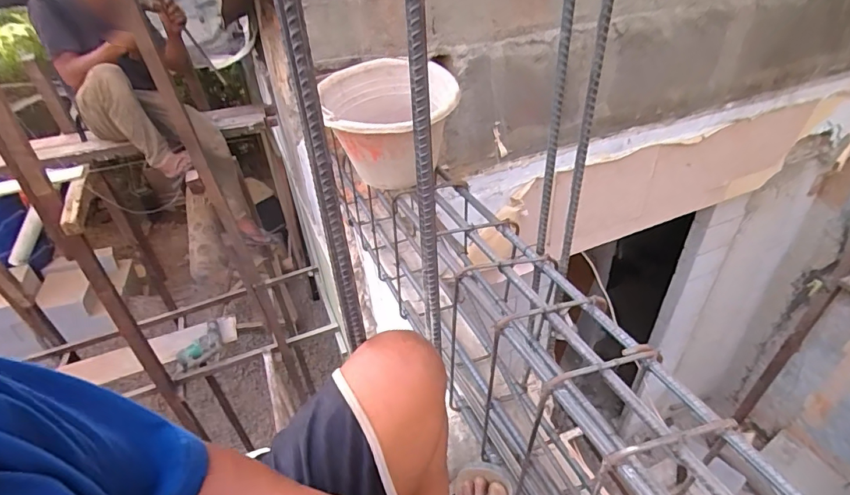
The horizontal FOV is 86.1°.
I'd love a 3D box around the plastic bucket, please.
[{"bbox_3d":[-0.063,-0.212,0.821,0.213,0.176,0.252,-11,38,-9],"label":"plastic bucket"}]

